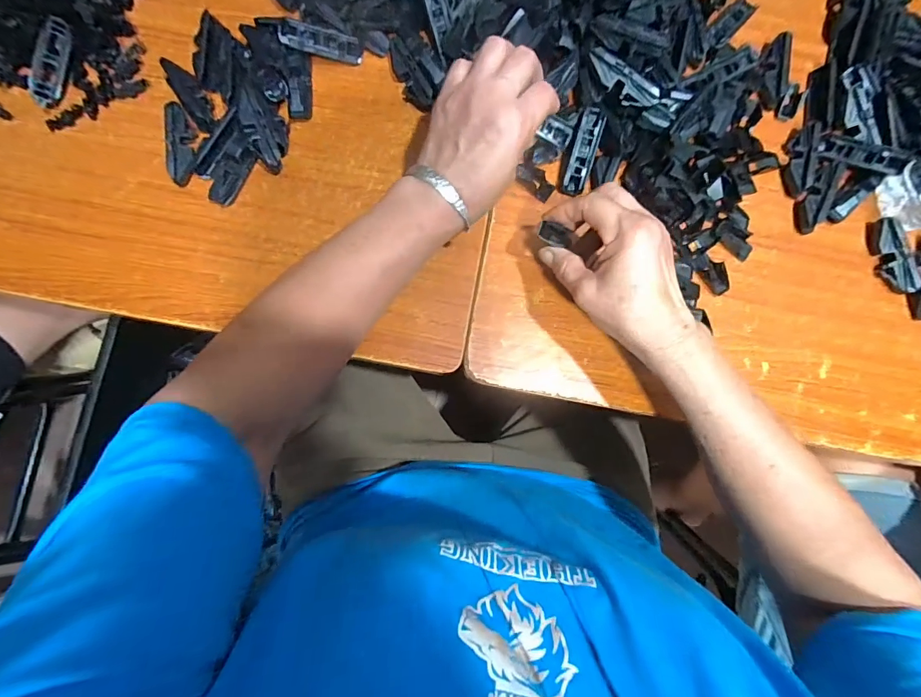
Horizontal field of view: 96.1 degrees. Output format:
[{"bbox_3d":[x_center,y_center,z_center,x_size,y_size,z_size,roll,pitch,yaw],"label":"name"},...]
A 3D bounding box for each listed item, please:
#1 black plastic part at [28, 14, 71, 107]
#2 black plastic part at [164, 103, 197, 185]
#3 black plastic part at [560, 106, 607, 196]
[{"bbox_3d":[-0.375,-0.261,0.379,0.024,0.013,0.077,15,84,-1],"label":"black plastic part"},{"bbox_3d":[-0.252,-0.185,0.375,0.018,0.022,0.070,-3,84,-3],"label":"black plastic part"},{"bbox_3d":[0.112,-0.180,0.380,0.023,0.015,0.075,16,100,0],"label":"black plastic part"}]

